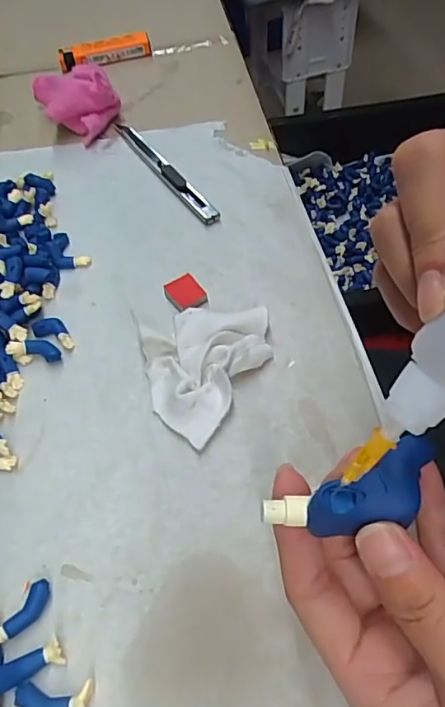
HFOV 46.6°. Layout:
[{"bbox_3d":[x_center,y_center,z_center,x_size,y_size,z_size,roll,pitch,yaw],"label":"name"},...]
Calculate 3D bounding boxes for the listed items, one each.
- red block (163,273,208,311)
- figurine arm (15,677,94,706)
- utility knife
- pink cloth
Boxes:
[{"bbox_3d":[-0.022,-0.035,0.303,0.019,0.005,0.023,-28,59,-14],"label":"red block"},{"bbox_3d":[-0.064,0.132,0.196,0.029,0.008,0.012,-4,56,1],"label":"figurine arm"},{"bbox_3d":[-0.043,-0.131,0.363,0.012,0.010,0.130,-31,60,-16],"label":"utility knife"},{"bbox_3d":[-0.110,-0.194,0.395,0.056,0.038,0.058,-20,57,-9],"label":"pink cloth"}]

